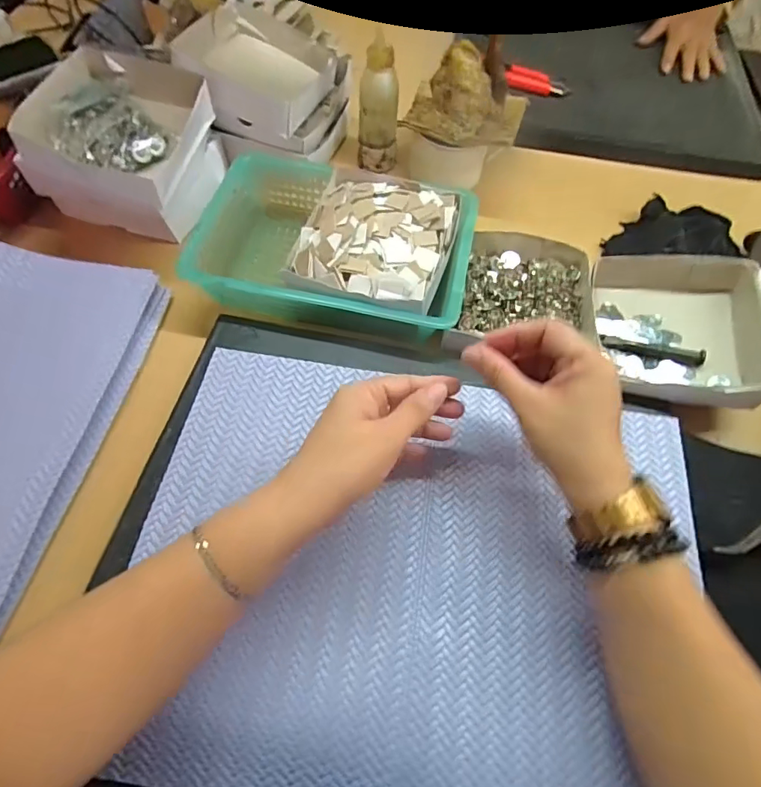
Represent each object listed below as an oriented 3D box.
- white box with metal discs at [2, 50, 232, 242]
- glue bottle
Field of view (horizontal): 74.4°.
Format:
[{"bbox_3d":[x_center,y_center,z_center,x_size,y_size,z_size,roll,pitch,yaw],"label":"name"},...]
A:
[{"bbox_3d":[-0.253,-0.245,0.501,0.156,0.113,0.139,13,62,5],"label":"white box with metal discs"},{"bbox_3d":[-0.001,-0.305,0.543,0.040,0.134,0.034,-40,70,-21],"label":"glue bottle"}]

